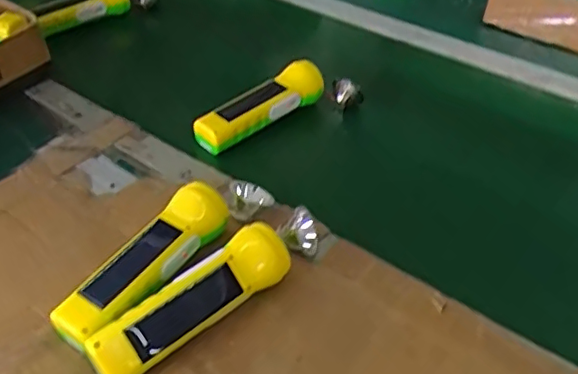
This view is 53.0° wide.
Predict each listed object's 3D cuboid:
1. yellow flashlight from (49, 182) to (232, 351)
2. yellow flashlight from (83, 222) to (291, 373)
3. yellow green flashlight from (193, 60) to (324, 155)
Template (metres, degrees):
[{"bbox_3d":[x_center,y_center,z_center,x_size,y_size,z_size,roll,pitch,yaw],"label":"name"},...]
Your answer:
[{"bbox_3d":[-0.115,0.061,0.476,0.047,0.048,0.164,22,45,24],"label":"yellow flashlight"},{"bbox_3d":[-0.073,0.090,0.448,0.168,0.050,0.042,-30,48,-31],"label":"yellow flashlight"},{"bbox_3d":[-0.032,-0.097,0.674,0.174,0.042,0.044,-31,49,-32],"label":"yellow green flashlight"}]

